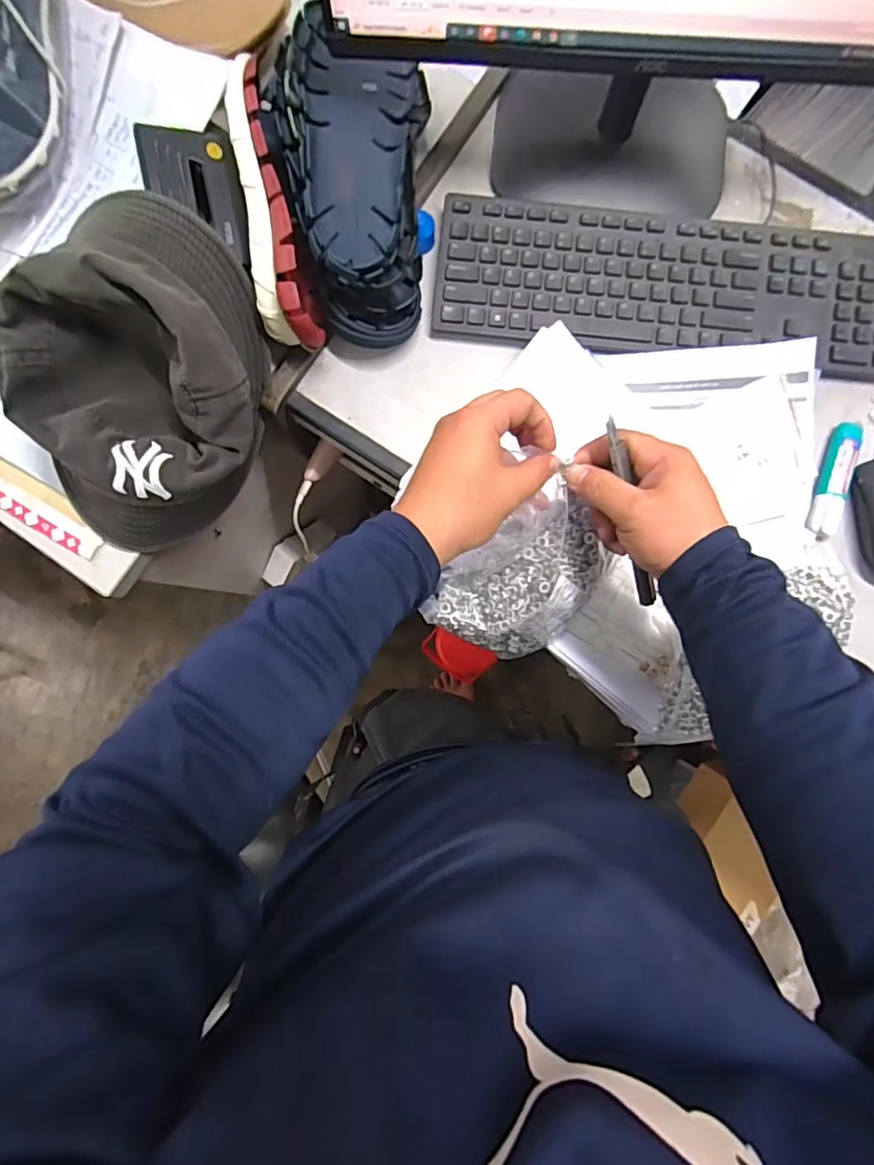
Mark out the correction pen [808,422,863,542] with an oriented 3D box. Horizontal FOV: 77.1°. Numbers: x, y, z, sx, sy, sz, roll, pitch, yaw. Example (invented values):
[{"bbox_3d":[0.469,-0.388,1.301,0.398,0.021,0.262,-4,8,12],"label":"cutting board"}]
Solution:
[{"bbox_3d":[0.359,-0.092,0.494,0.025,0.014,0.111,17,87,2],"label":"correction pen"}]

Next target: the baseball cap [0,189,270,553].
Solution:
[{"bbox_3d":[-0.242,-0.166,0.454,0.177,0.135,0.260,2,87,1],"label":"baseball cap"}]

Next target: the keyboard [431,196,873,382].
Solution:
[{"bbox_3d":[0.217,-0.268,0.502,0.431,0.018,0.127,7,87,1],"label":"keyboard"}]

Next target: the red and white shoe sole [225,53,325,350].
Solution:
[{"bbox_3d":[-0.143,-0.314,0.470,0.049,0.078,0.226,-13,87,0],"label":"red and white shoe sole"}]

